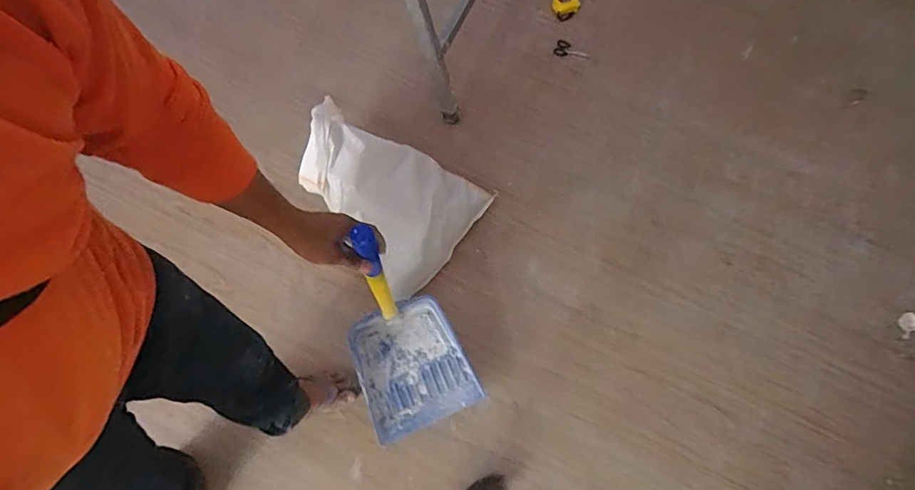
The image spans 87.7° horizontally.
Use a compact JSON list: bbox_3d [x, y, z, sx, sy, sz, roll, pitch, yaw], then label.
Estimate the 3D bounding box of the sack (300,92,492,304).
[{"bbox_3d":[-0.175,-0.136,1.209,0.395,0.327,0.377,34,73,11],"label":"sack"}]

